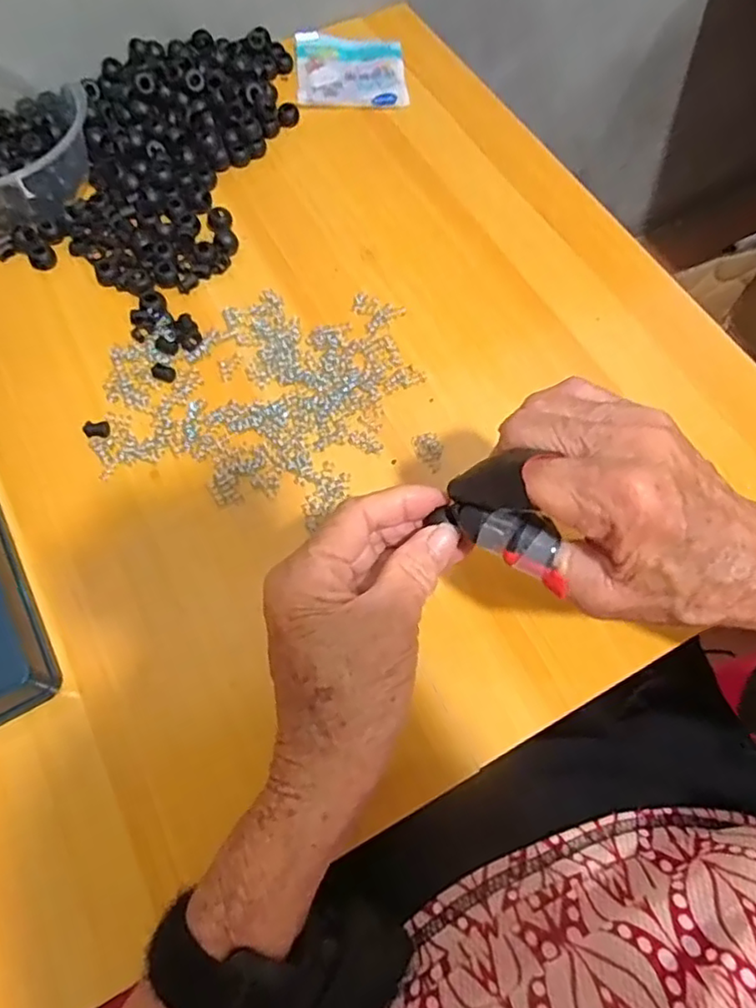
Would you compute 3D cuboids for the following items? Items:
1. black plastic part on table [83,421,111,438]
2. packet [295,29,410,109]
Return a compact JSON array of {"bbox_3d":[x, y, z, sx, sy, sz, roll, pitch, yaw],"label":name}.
[{"bbox_3d":[-0.175,-0.047,0.384,0.016,0.004,0.012,-4,65,-2],"label":"black plastic part on table"},{"bbox_3d":[-0.023,-0.383,0.541,0.093,0.005,0.097,-3,65,-2],"label":"packet"}]

